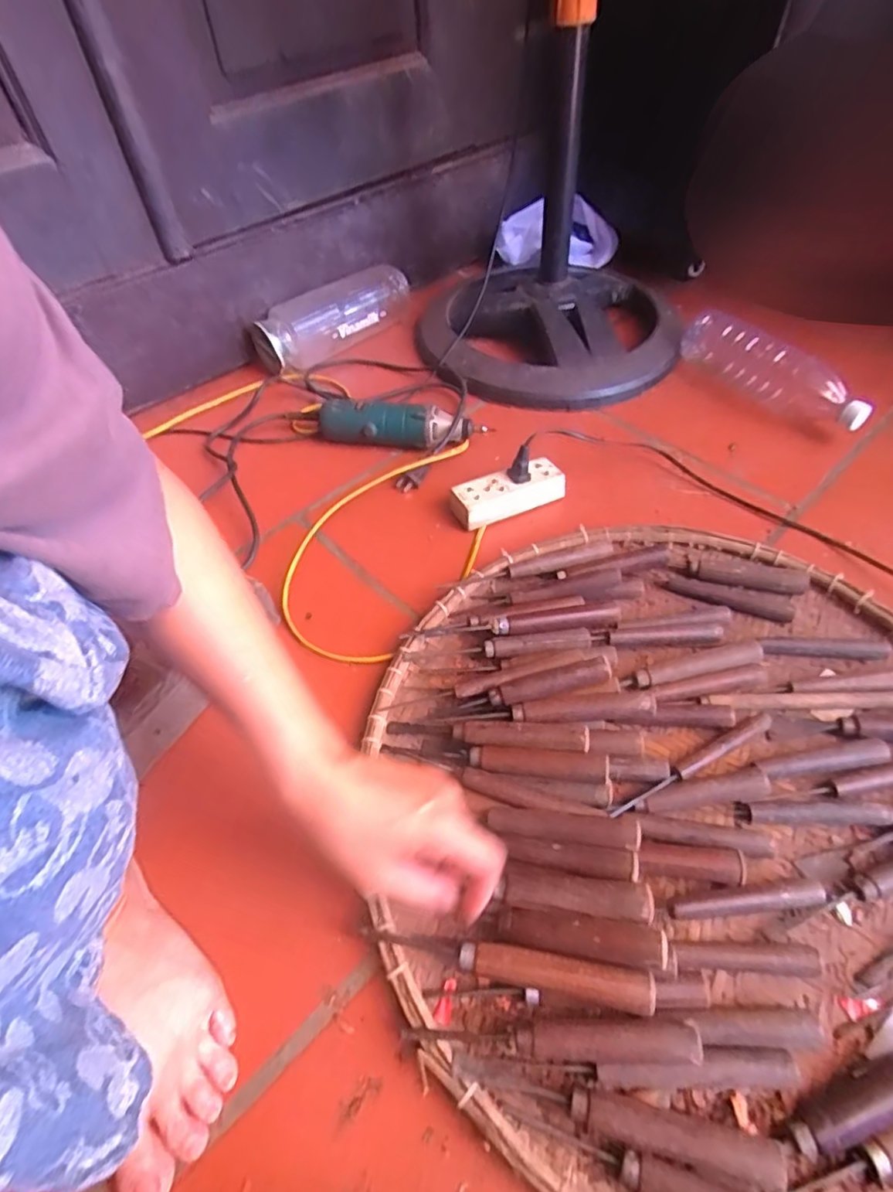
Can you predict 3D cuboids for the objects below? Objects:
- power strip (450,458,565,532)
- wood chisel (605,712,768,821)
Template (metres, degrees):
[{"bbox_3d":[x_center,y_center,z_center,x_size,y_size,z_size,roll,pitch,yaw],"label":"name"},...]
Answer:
[{"bbox_3d":[0.072,-0.114,0.665,0.128,0.039,0.046,-20,54,-12],"label":"power strip"},{"bbox_3d":[0.198,0.133,0.458,0.160,0.009,0.012,-26,55,-15],"label":"wood chisel"}]

